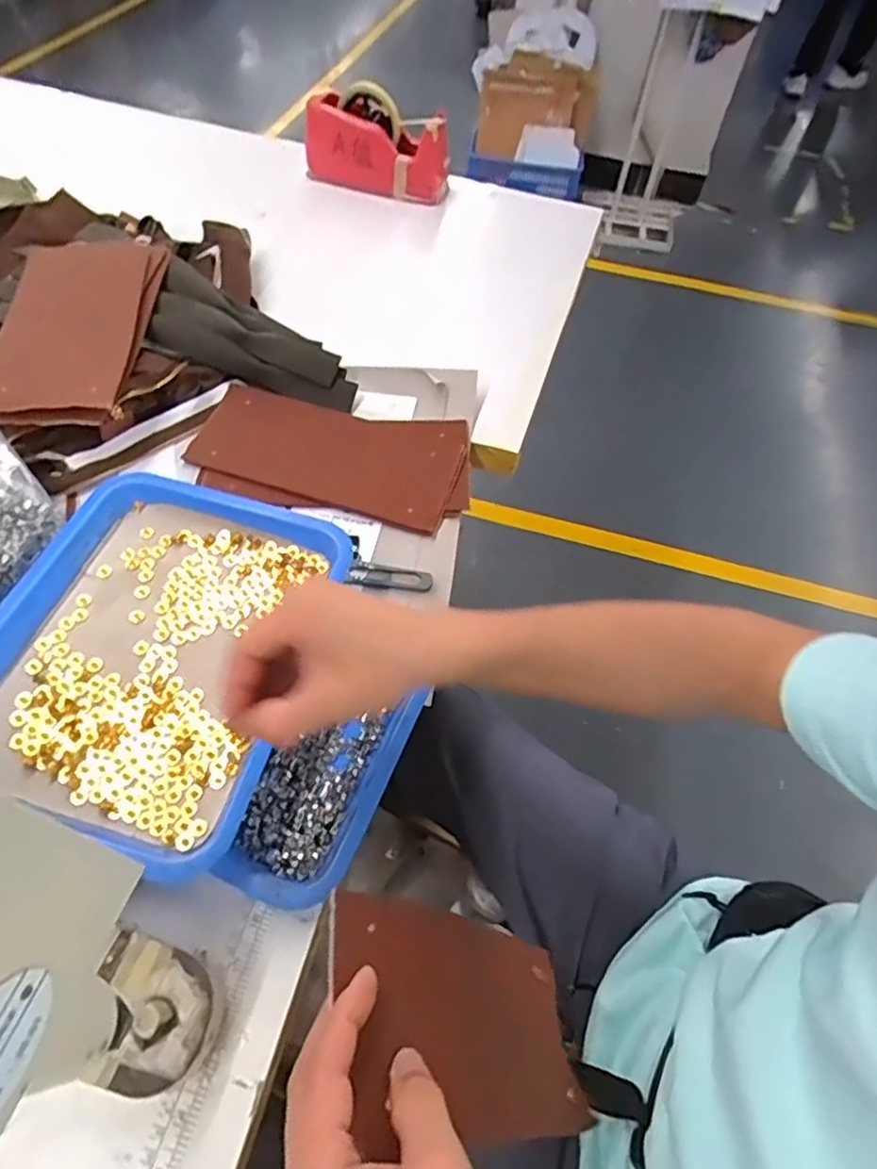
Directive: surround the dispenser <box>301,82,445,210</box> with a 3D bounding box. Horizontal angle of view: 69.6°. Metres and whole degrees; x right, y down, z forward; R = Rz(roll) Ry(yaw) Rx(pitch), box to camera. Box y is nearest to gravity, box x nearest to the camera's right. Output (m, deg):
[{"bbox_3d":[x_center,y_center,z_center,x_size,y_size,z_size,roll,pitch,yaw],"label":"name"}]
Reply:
[{"bbox_3d":[-0.088,-0.629,0.902,0.205,0.109,0.065,17,57,6],"label":"dispenser"}]

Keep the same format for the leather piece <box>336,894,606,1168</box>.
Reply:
[{"bbox_3d":[0.022,0.256,0.372,0.010,0.236,0.107,-30,44,20],"label":"leather piece"}]

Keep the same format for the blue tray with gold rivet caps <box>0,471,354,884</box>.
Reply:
[{"bbox_3d":[-0.210,0.046,0.464,0.224,0.034,0.277,16,57,6],"label":"blue tray with gold rivet caps"}]

